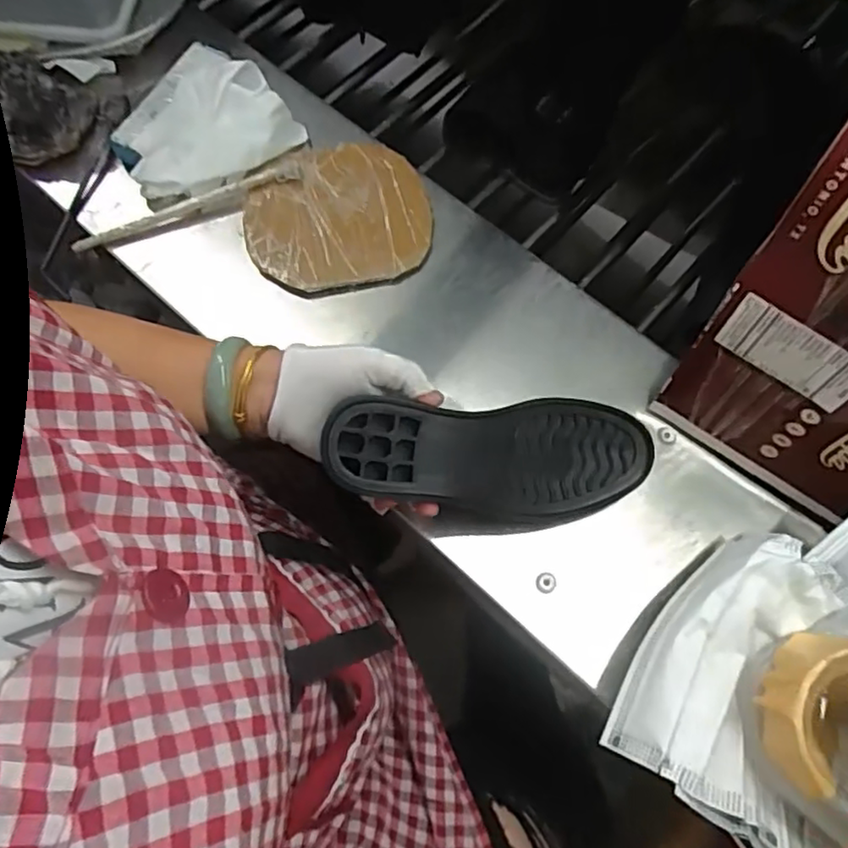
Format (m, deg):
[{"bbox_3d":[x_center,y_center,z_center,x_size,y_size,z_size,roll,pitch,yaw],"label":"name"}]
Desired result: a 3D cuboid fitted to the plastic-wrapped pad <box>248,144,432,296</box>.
[{"bbox_3d":[-0.073,-0.177,0.550,0.152,0.014,0.141,-10,69,-4],"label":"plastic-wrapped pad"}]

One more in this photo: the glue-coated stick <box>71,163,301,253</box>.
[{"bbox_3d":[-0.198,-0.183,0.546,0.195,0.017,0.015,-20,70,-8],"label":"glue-coated stick"}]

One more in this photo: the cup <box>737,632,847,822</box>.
[{"bbox_3d":[0.237,0.167,0.360,0.096,0.077,0.092,0,69,-1],"label":"cup"}]

